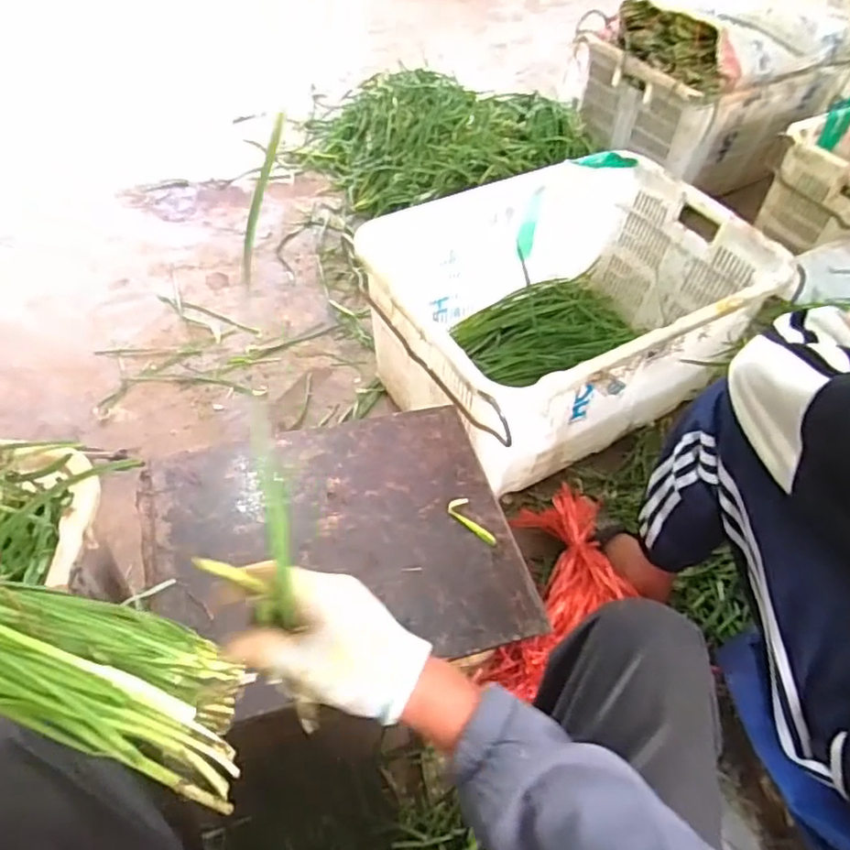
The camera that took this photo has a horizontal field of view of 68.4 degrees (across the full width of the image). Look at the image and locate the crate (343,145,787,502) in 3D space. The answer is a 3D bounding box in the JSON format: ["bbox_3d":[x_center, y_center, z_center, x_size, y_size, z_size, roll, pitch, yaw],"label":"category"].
[{"bbox_3d":[0.242,-0.206,1.198,0.650,0.322,0.497,-21,57,-20],"label":"crate"}]

